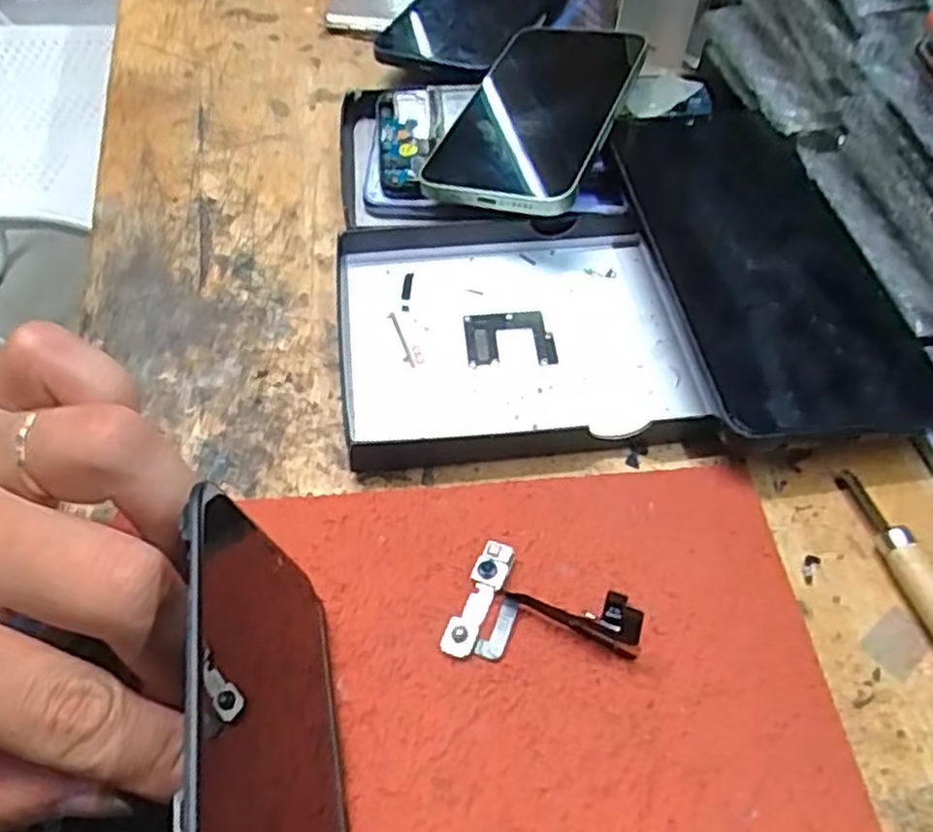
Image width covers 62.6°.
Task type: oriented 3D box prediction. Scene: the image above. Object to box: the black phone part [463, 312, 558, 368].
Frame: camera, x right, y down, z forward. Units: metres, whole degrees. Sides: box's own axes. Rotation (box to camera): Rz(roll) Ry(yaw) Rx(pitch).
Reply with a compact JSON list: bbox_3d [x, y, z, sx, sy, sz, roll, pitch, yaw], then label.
[{"bbox_3d":[0.016,-0.029,0.289,0.033,0.004,0.027,-1,54,-1],"label":"black phone part"}]

